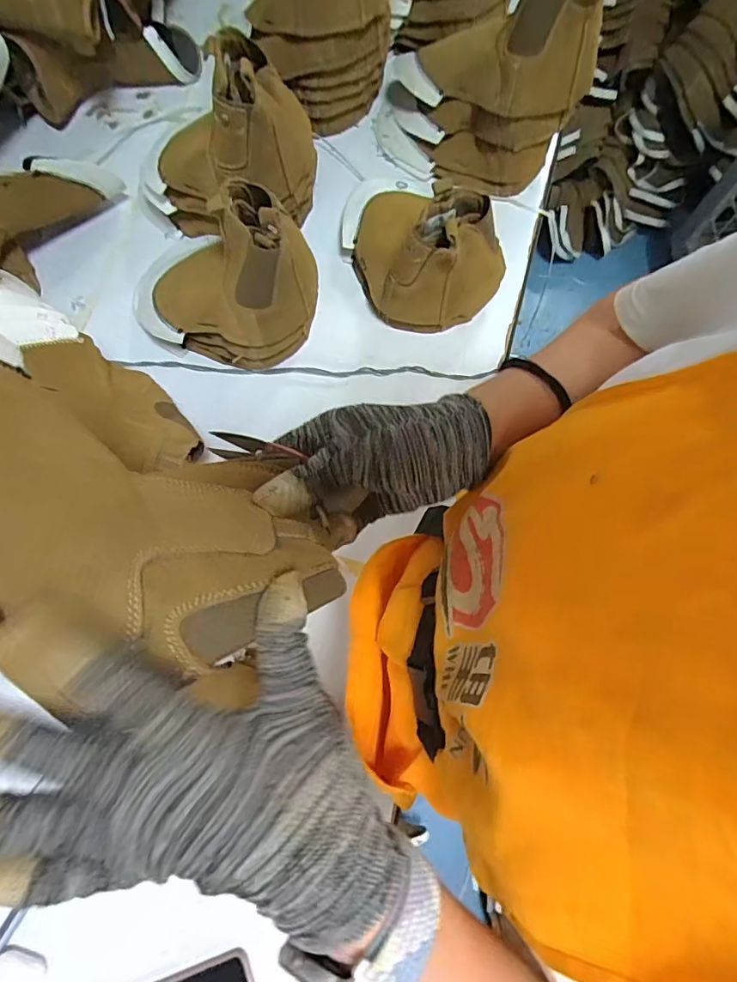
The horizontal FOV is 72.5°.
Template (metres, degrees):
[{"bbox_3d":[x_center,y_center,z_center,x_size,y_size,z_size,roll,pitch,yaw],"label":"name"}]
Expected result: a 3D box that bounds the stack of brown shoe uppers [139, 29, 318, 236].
[{"bbox_3d":[-0.184,-0.420,0.615,0.217,0.199,0.106,1,77,1],"label":"stack of brown shoe uppers"}]

